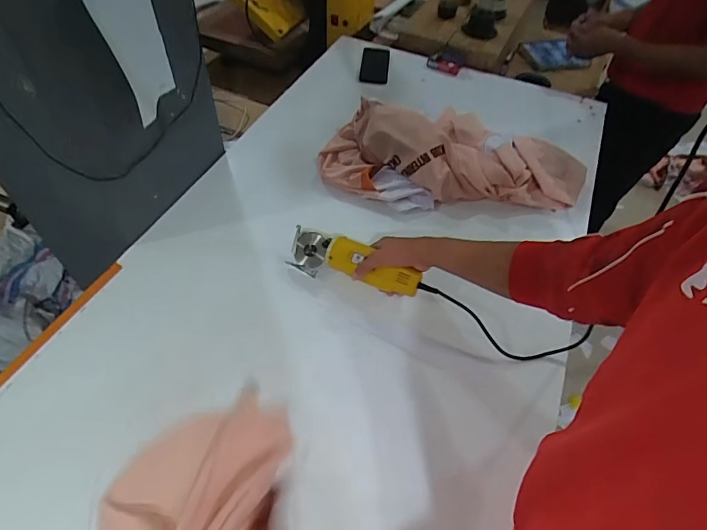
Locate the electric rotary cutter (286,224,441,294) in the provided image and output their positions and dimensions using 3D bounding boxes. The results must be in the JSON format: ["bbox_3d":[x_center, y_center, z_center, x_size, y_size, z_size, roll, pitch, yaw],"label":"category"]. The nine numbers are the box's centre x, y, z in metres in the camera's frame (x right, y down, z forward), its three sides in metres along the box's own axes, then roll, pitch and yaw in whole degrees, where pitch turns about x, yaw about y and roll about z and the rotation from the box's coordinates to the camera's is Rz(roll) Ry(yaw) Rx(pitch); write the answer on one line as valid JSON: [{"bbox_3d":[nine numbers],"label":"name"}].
[{"bbox_3d":[0.006,0.000,0.775,0.265,0.061,0.081,20,54,20],"label":"electric rotary cutter"}]

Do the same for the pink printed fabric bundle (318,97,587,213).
[{"bbox_3d":[0.209,-0.242,0.962,0.553,0.119,0.274,5,52,0],"label":"pink printed fabric bundle"}]

